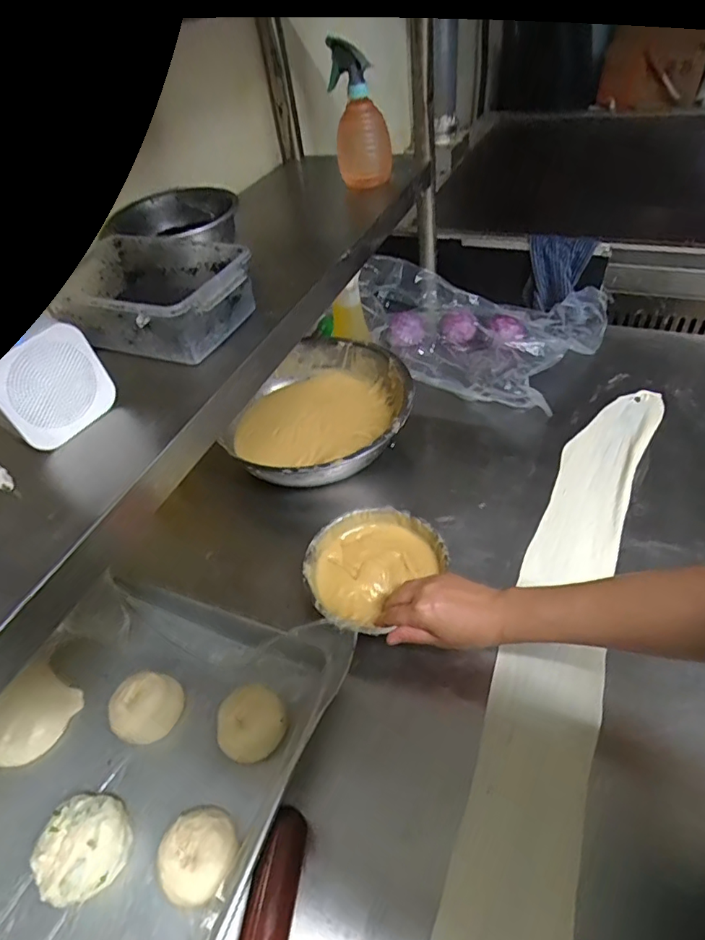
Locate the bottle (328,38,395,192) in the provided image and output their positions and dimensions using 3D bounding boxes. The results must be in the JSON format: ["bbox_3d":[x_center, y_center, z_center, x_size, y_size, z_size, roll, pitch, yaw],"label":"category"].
[{"bbox_3d":[0.012,-0.567,0.832,0.081,0.182,0.071,-10,47,-3],"label":"bottle"}]

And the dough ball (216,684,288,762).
[{"bbox_3d":[-0.104,0.257,0.531,0.069,0.036,0.069,-3,47,4],"label":"dough ball"}]

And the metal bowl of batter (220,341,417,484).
[{"bbox_3d":[-0.035,-0.087,0.826,0.254,0.093,0.323,2,47,9],"label":"metal bowl of batter"}]

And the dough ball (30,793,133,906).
[{"bbox_3d":[-0.243,0.346,0.477,0.074,0.052,0.074,-3,47,4],"label":"dough ball"}]

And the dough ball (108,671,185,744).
[{"bbox_3d":[-0.219,0.256,0.556,0.064,0.046,0.069,25,55,27],"label":"dough ball"}]

